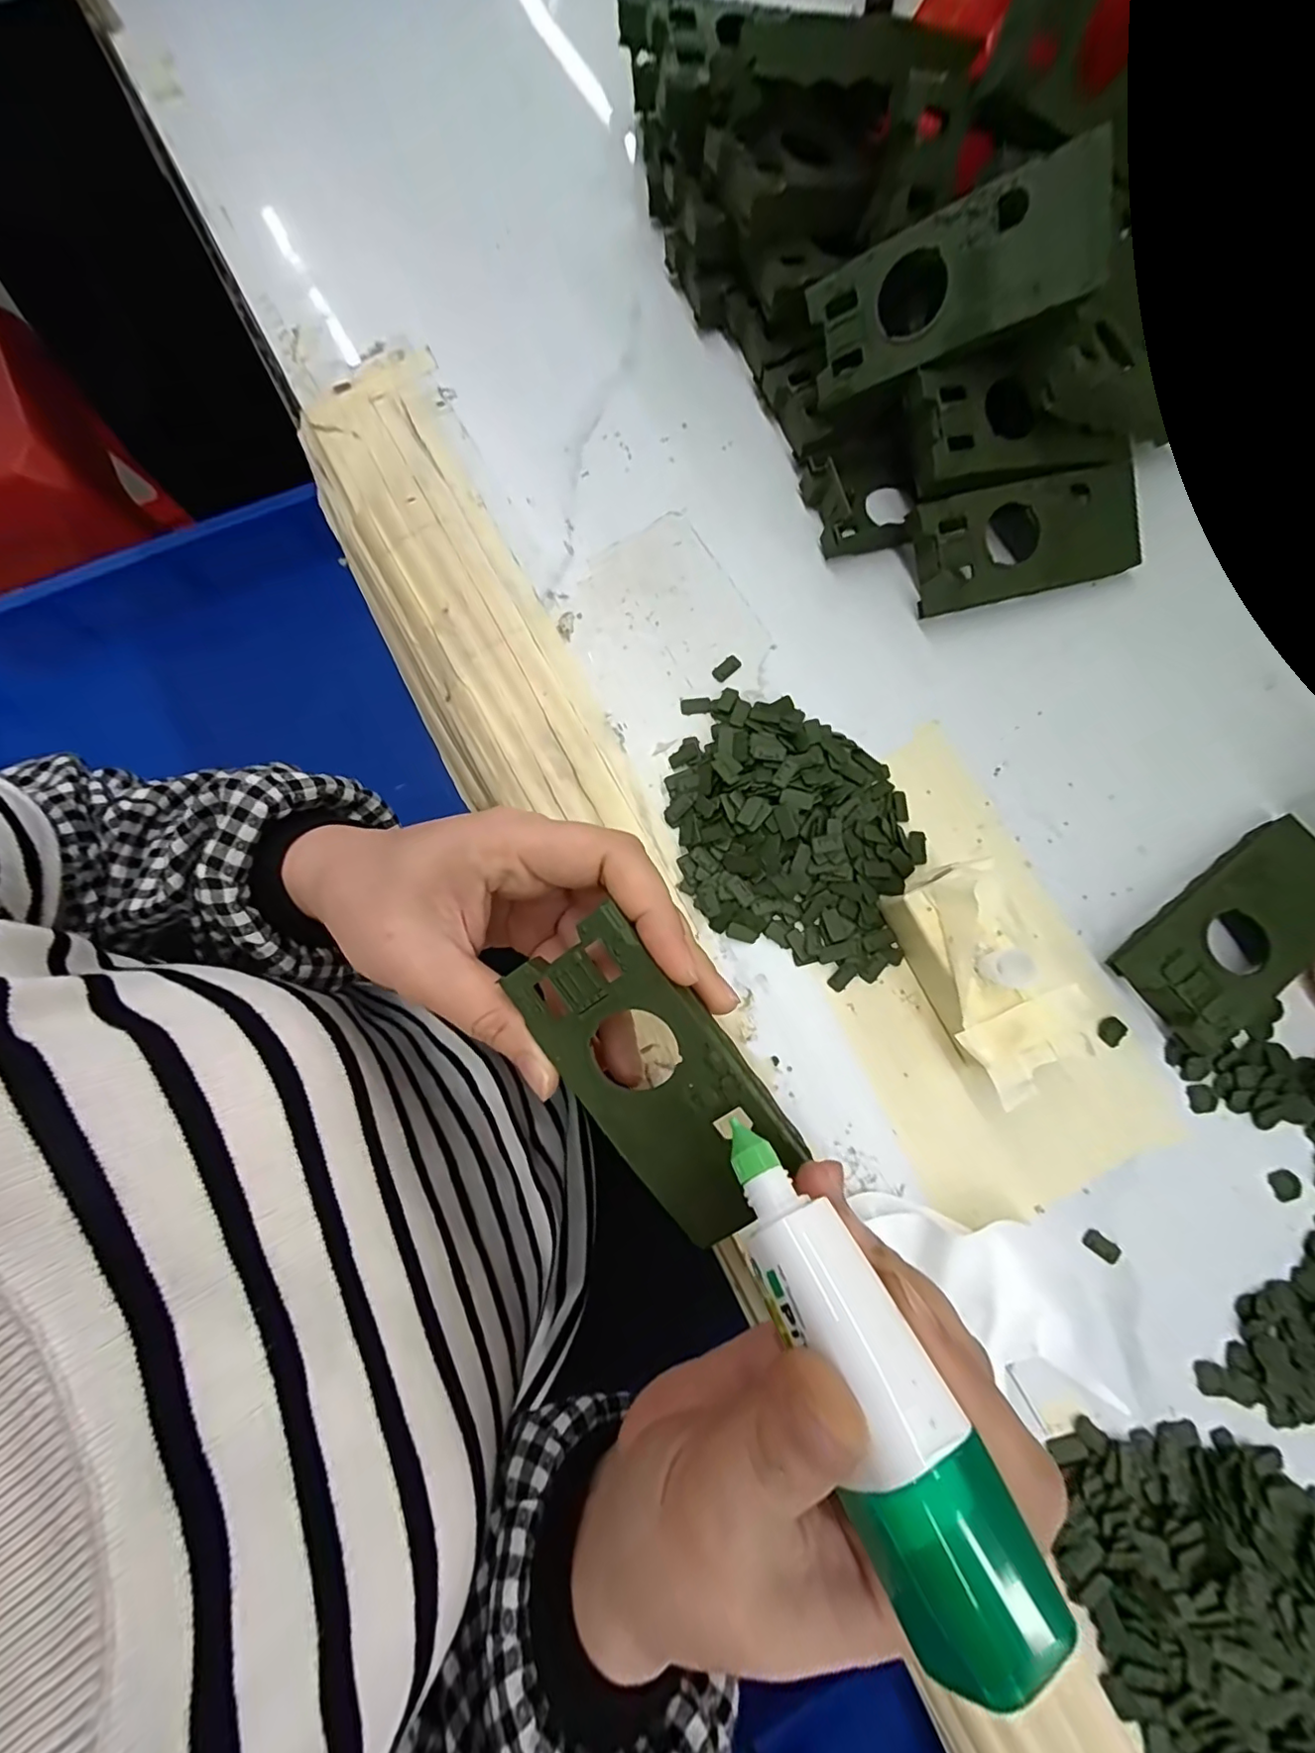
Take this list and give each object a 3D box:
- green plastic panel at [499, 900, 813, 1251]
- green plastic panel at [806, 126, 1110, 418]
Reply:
[{"bbox_3d":[0.001,0.061,0.170,0.048,0.005,0.100,-37,92,11],"label":"green plastic panel"},{"bbox_3d":[0.115,-0.237,0.229,0.103,0.008,0.043,-3,112,30],"label":"green plastic panel"}]

